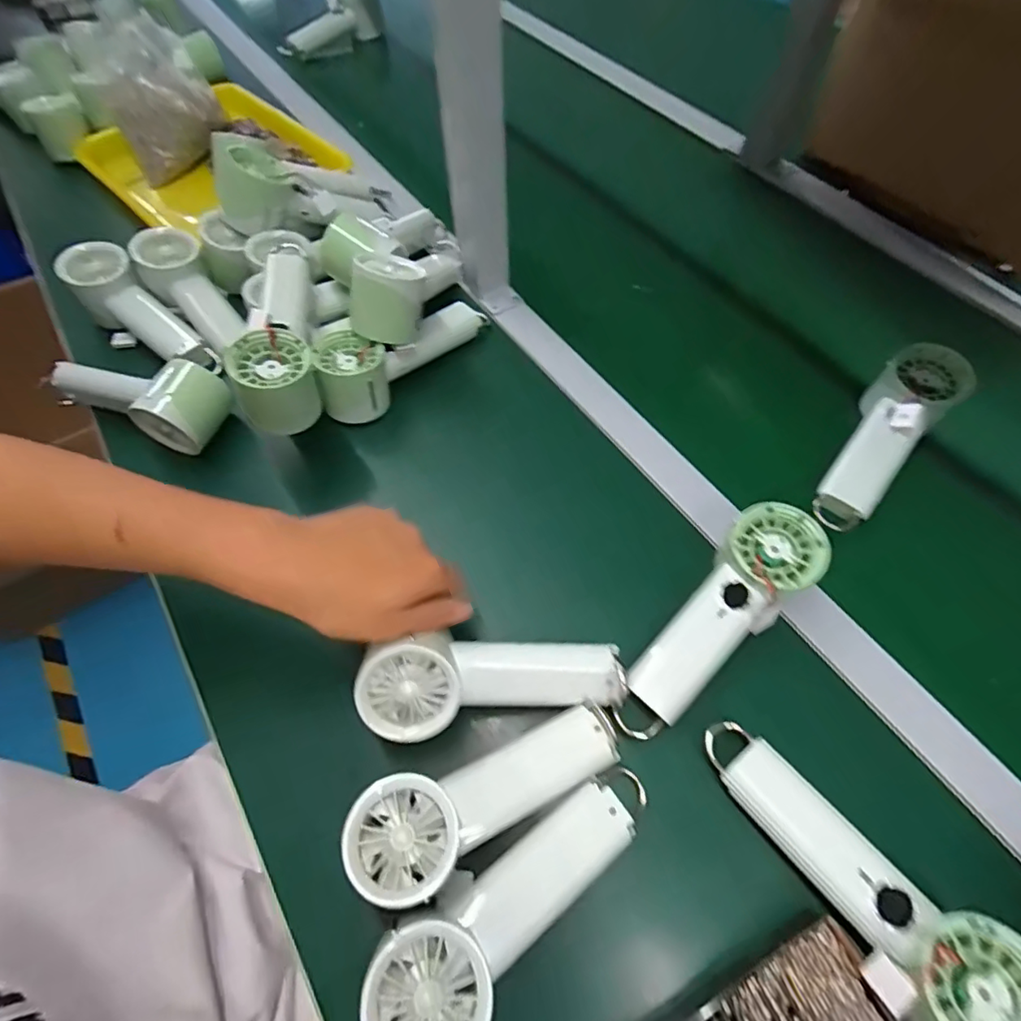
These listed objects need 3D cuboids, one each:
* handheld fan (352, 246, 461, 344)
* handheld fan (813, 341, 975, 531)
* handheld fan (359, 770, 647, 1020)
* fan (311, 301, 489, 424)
[{"bbox_3d":[-0.091,-0.222,0.535,0.063,0.077,0.176,16,38,10],"label":"handheld fan"},{"bbox_3d":[0.327,-0.063,0.477,0.062,0.044,0.186,35,82,19],"label":"handheld fan"},{"bbox_3d":[0.006,0.227,0.319,0.191,0.050,0.062,-28,63,-29],"label":"handheld fan"},{"bbox_3d":[-0.101,-0.156,0.530,0.190,0.056,0.067,-33,65,-16],"label":"fan"}]

